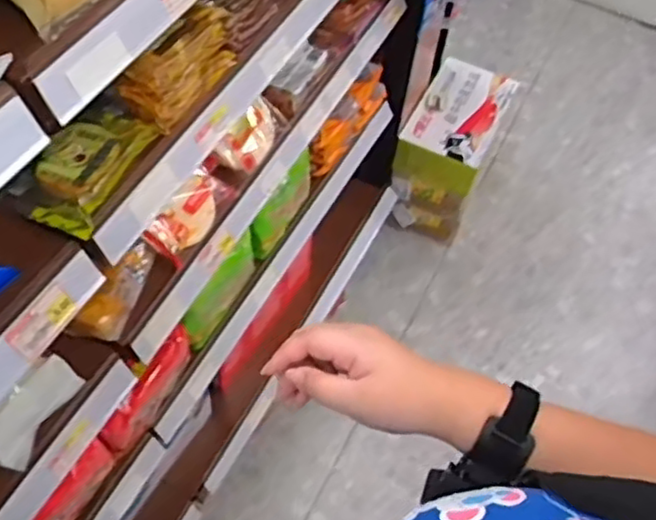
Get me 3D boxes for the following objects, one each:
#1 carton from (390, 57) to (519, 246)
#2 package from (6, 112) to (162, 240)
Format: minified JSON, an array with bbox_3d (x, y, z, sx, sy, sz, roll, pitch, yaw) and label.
[{"bbox_3d":[0.305,-0.284,1.772,0.199,0.273,0.351,23,56,11],"label":"carton"},{"bbox_3d":[-0.250,-0.097,0.704,0.099,0.028,0.148,22,56,10],"label":"package"}]

